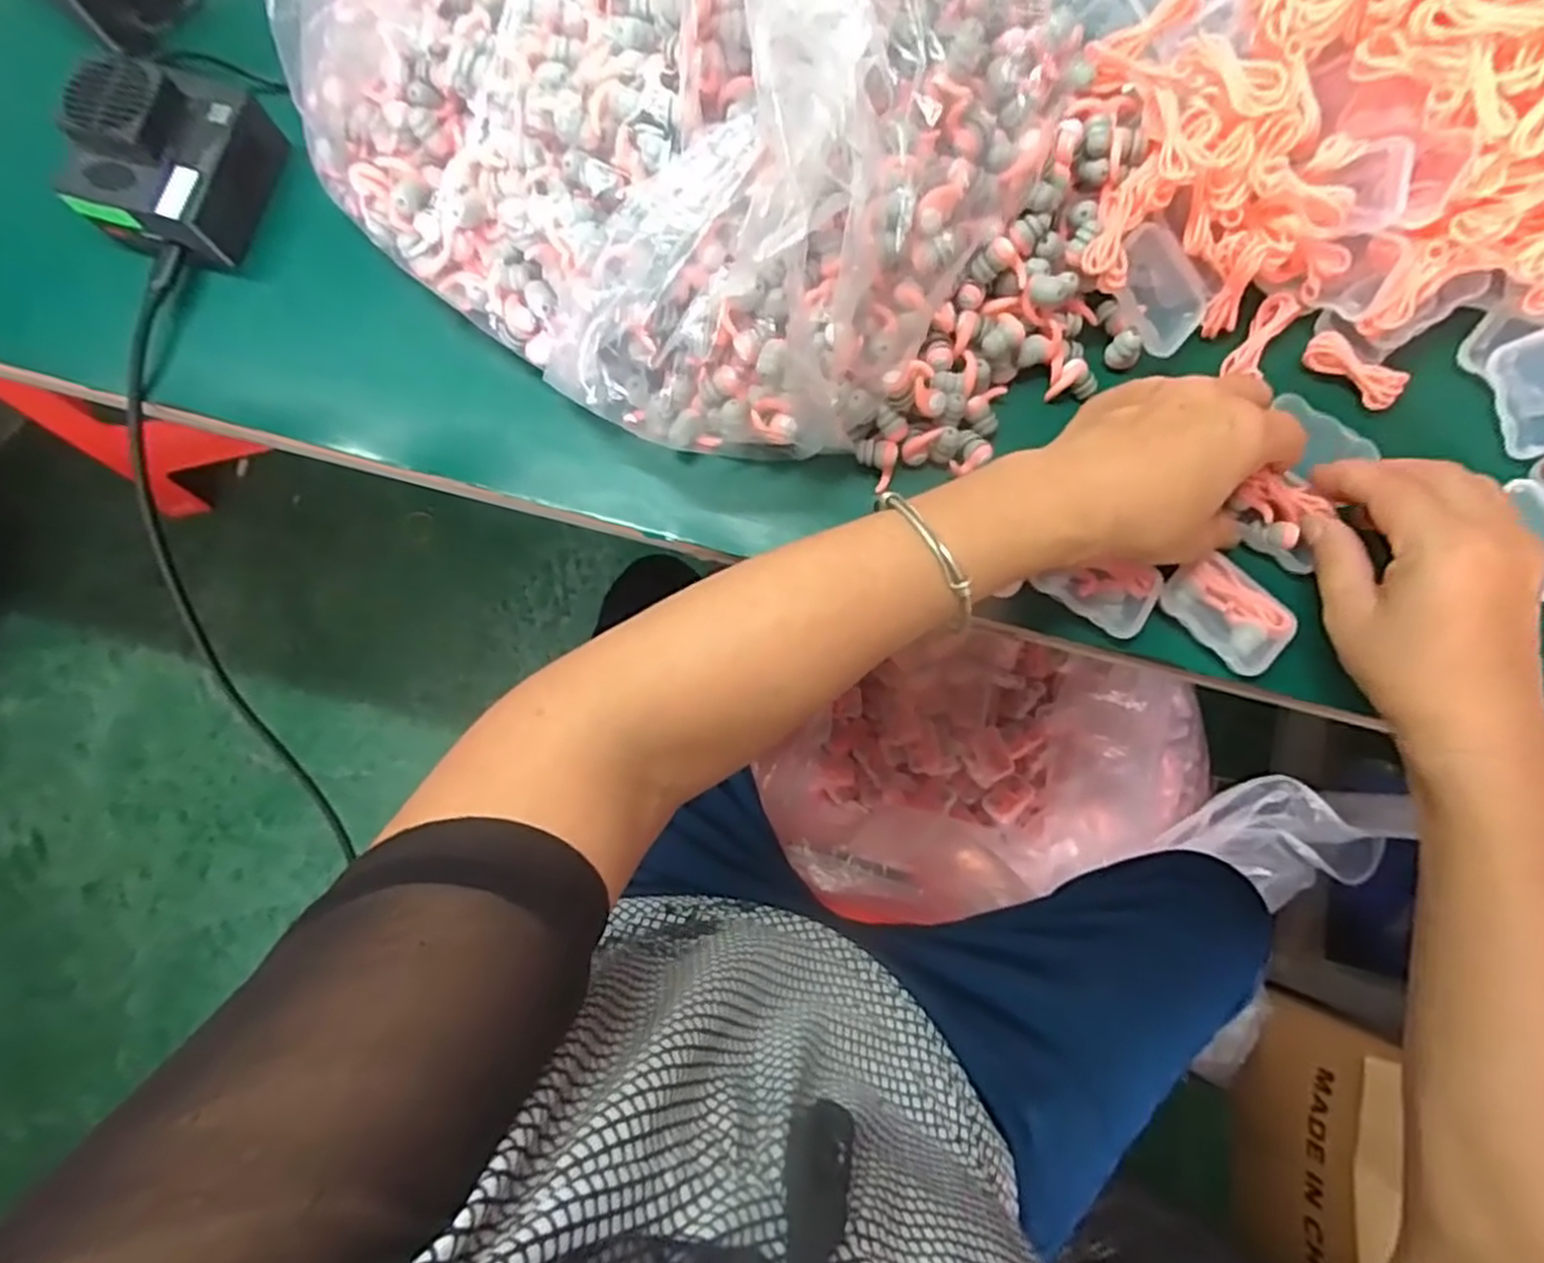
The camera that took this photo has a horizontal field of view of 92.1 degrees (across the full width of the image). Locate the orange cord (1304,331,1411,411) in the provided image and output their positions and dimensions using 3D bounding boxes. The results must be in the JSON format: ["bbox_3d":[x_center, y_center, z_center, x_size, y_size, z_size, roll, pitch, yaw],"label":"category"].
[{"bbox_3d":[0.283,-0.127,0.362,0.048,0.009,0.018,36,81,5],"label":"orange cord"}]

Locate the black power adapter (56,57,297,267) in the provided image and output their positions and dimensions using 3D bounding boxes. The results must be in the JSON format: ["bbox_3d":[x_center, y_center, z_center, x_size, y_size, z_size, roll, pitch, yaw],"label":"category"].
[{"bbox_3d":[-0.276,-0.219,0.346,0.062,0.050,0.082,20,80,3],"label":"black power adapter"}]

